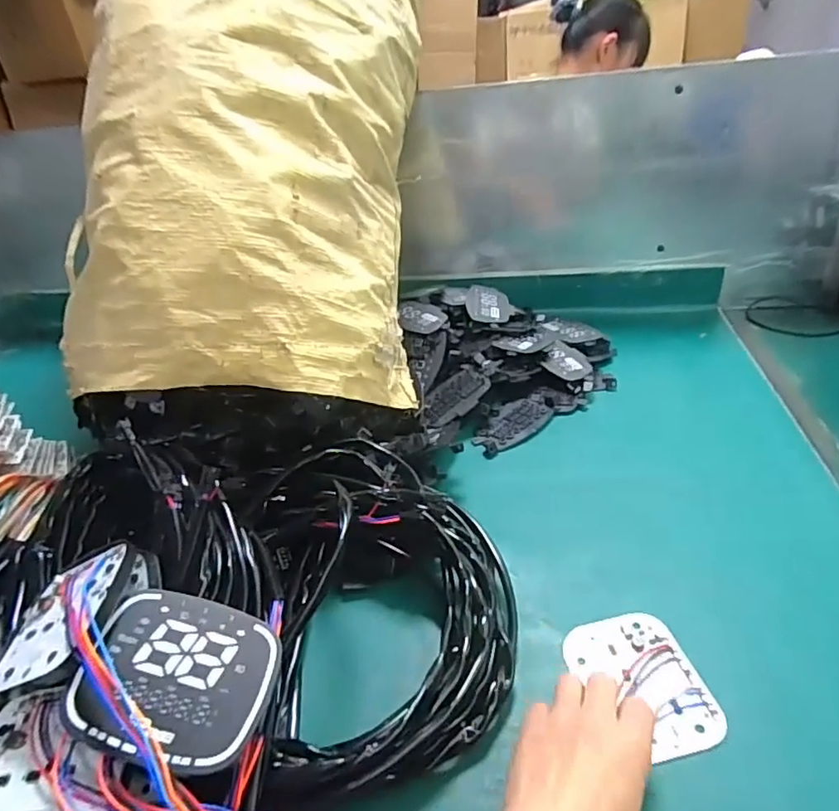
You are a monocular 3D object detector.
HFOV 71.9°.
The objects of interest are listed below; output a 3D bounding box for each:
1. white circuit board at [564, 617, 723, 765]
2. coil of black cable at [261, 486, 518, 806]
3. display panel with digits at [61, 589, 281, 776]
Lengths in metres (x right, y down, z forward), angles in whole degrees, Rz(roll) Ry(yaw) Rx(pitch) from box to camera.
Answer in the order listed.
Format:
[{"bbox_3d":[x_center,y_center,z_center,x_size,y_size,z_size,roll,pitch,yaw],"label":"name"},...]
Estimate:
[{"bbox_3d":[0.158,0.195,0.412,0.077,0.007,0.104,-14,33,-10],"label":"white circuit board"},{"bbox_3d":[-0.023,0.152,0.449,0.191,0.073,0.260,-9,32,-2],"label":"coil of black cable"},{"bbox_3d":[-0.141,0.158,0.339,0.104,0.013,0.088,16,46,0],"label":"display panel with digits"}]

